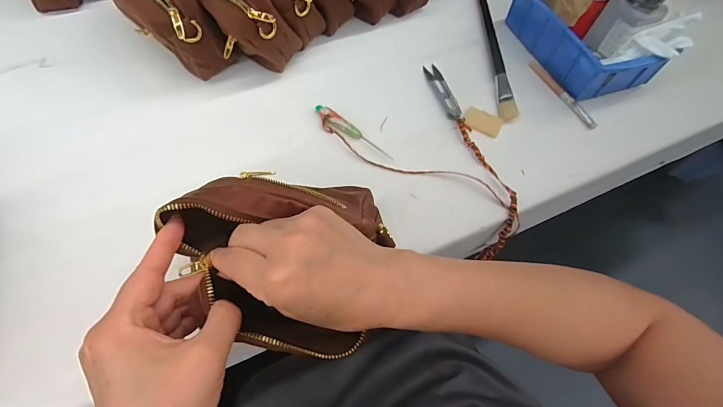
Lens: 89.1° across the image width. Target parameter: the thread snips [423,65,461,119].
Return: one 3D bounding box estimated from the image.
[{"bbox_3d":[0.106,-0.148,0.478,0.022,0.016,0.100,-10,63,-10],"label":"thread snips"}]

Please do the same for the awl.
[{"bbox_3d":[-0.013,-0.084,0.432,0.111,0.009,0.021,41,66,17],"label":"awl"}]

